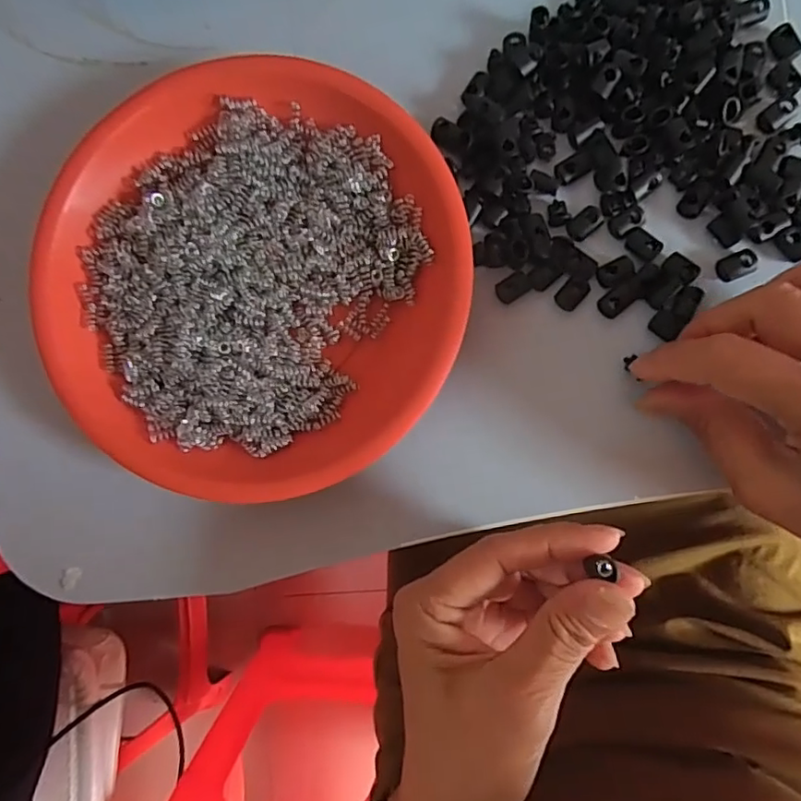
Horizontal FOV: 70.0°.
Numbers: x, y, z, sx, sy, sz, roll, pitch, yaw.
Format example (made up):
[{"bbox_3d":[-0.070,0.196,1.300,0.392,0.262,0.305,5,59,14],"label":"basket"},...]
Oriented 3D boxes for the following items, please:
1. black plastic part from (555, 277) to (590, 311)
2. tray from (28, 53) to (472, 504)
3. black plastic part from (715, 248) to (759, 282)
[{"bbox_3d":[0.079,-0.049,0.263,0.011,0.004,0.015,42,94,7],"label":"black plastic part"},{"bbox_3d":[-0.073,-0.062,0.267,0.202,0.034,0.184,38,93,7],"label":"tray"},{"bbox_3d":[0.150,-0.060,0.255,0.015,0.006,0.011,-24,85,6],"label":"black plastic part"}]

